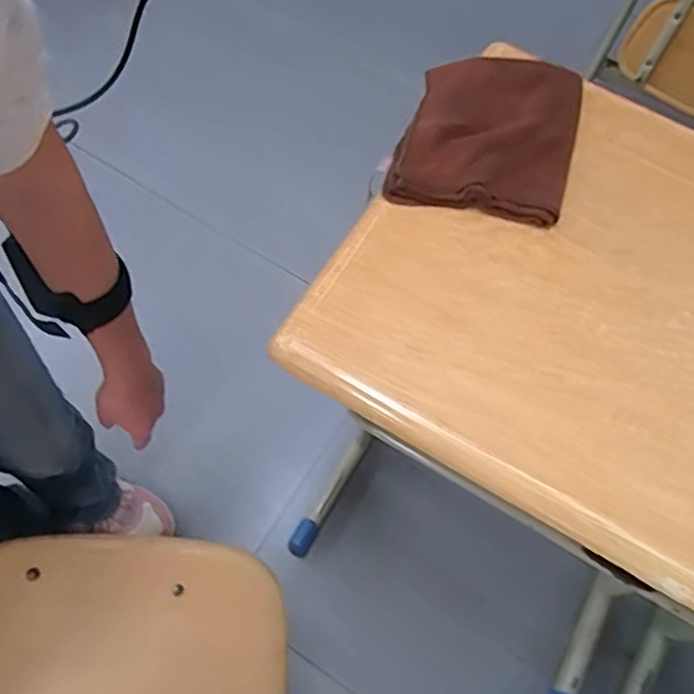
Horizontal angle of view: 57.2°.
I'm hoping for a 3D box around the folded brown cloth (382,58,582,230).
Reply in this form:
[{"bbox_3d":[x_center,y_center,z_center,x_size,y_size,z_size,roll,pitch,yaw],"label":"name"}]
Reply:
[{"bbox_3d":[0.128,-0.190,0.565,0.145,0.032,0.175,17,67,4],"label":"folded brown cloth"}]

